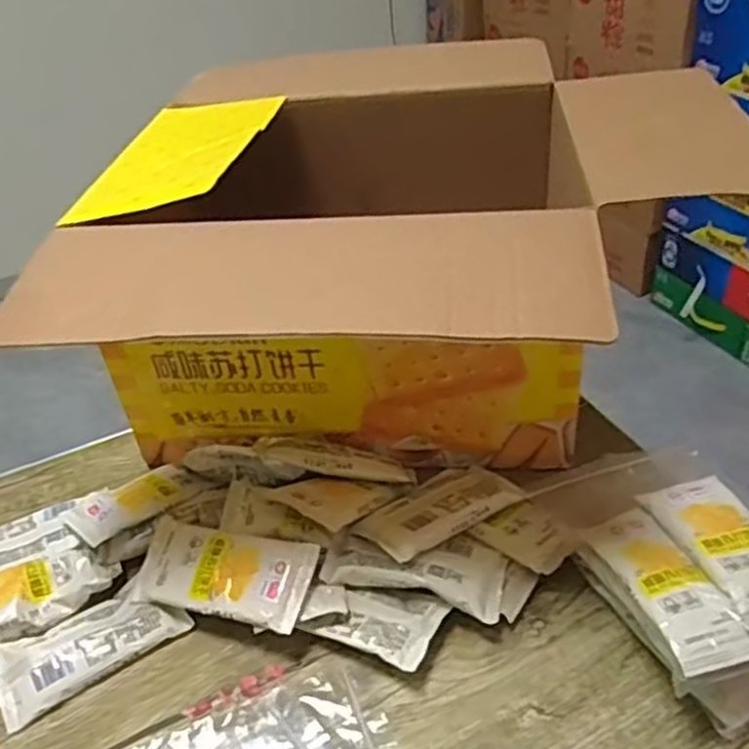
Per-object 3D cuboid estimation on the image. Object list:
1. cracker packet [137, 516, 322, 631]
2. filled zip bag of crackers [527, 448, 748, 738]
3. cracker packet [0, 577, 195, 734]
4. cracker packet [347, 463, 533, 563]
[{"bbox_3d":[-0.114,0.144,0.545,0.136,0.015,0.062,7,58,20],"label":"cracker packet"},{"bbox_3d":[0.218,0.125,0.520,0.136,0.071,0.211,-15,39,-10],"label":"filled zip bag of crackers"},{"bbox_3d":[-0.207,0.196,0.540,0.132,0.025,0.059,-23,41,-19],"label":"cracker packet"},{"bbox_3d":[0.050,0.103,0.584,0.133,0.018,0.071,-21,33,-30],"label":"cracker packet"}]

